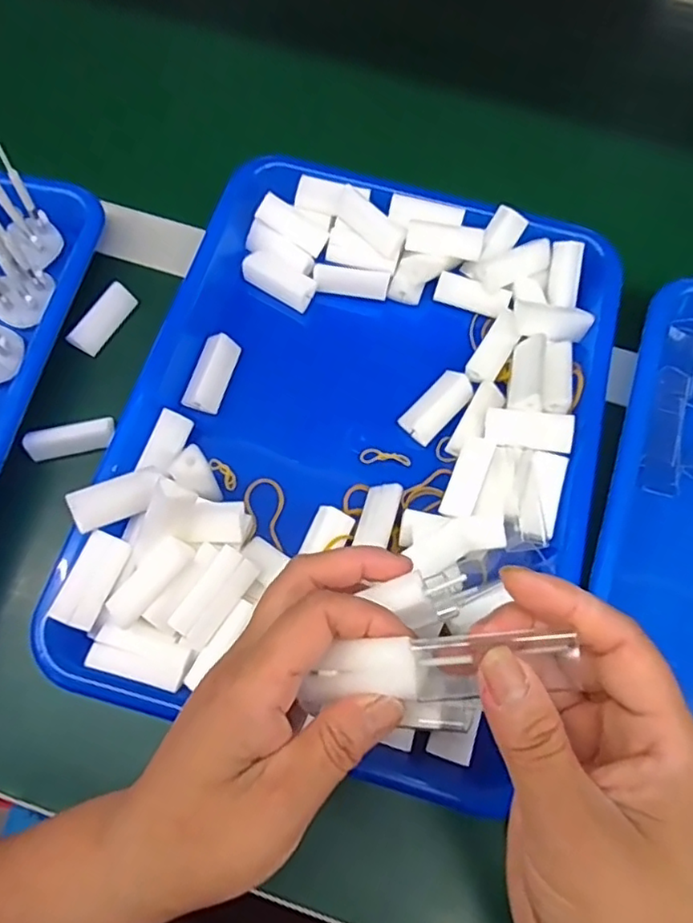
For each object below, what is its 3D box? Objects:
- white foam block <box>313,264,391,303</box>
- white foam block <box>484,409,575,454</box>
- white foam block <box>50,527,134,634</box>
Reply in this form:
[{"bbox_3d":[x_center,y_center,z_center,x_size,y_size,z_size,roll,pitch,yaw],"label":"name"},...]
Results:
[{"bbox_3d":[0.003,-0.112,0.380,0.046,0.015,0.016,5,69,0],"label":"white foam block"},{"bbox_3d":[0.099,-0.017,0.330,0.045,0.012,0.018,12,70,2],"label":"white foam block"},{"bbox_3d":[-0.123,0.058,0.297,0.021,0.009,0.045,26,66,-11],"label":"white foam block"}]

